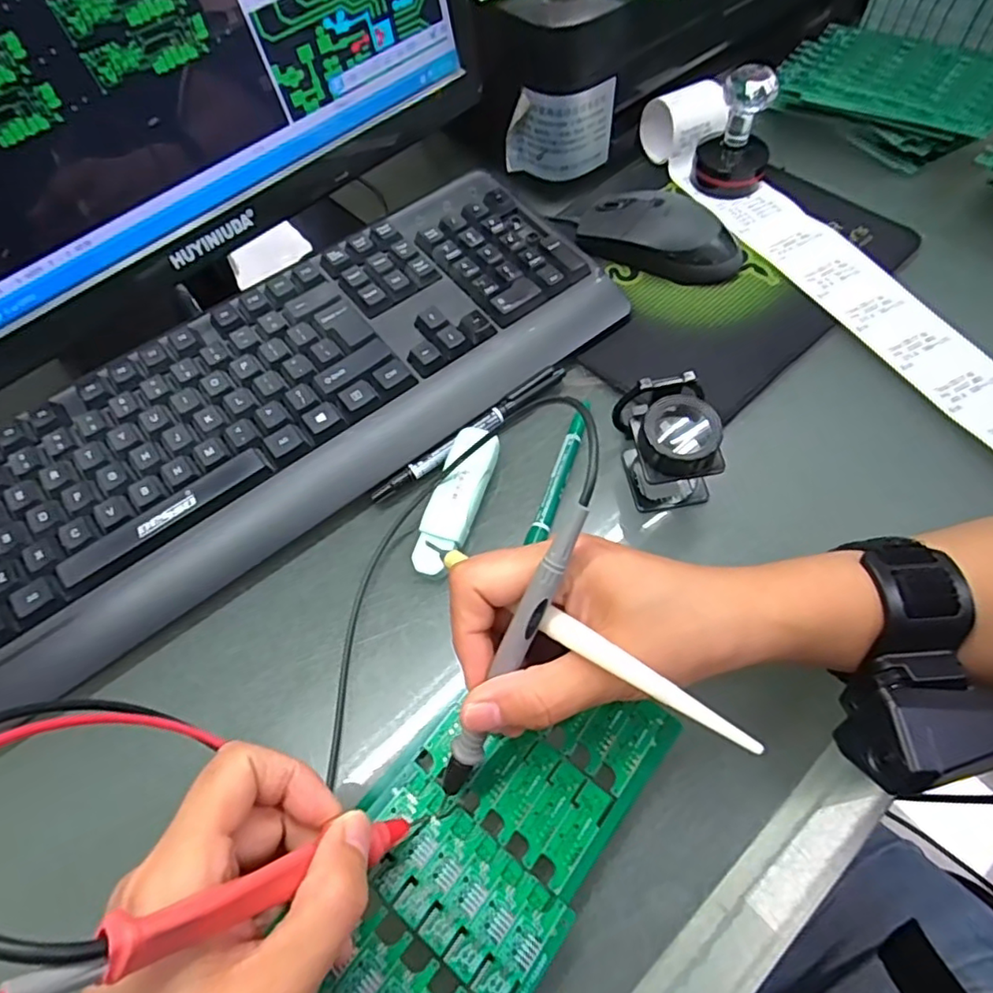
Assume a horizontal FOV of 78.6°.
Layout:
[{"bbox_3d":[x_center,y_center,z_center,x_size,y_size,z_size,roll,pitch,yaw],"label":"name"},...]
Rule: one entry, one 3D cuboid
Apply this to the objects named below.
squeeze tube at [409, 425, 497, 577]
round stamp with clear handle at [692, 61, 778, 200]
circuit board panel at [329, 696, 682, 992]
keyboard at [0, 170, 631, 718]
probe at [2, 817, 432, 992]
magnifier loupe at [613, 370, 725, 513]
[{"bbox_3d":[-0.022,0.003,0.333,0.025,0.018,0.086,16,63,13],"label":"squeeze tube"},{"bbox_3d":[0.174,-0.260,0.433,0.052,0.071,0.049,-2,60,3],"label":"round stamp with clear handle"},{"bbox_3d":[-0.018,0.151,0.234,0.087,0.011,0.203,32,58,21],"label":"circuit board panel"},{"bbox_3d":[-0.129,-0.055,0.362,0.437,0.034,0.161,-36,66,-15],"label":"keyboard"},{"bbox_3d":[-0.067,0.122,0.190,0.017,0.146,0.012,-39,63,18],"label":"probe"},{"bbox_3d":[0.093,-0.027,0.324,0.050,0.059,0.057,-13,60,-3],"label":"magnifier loupe"}]

